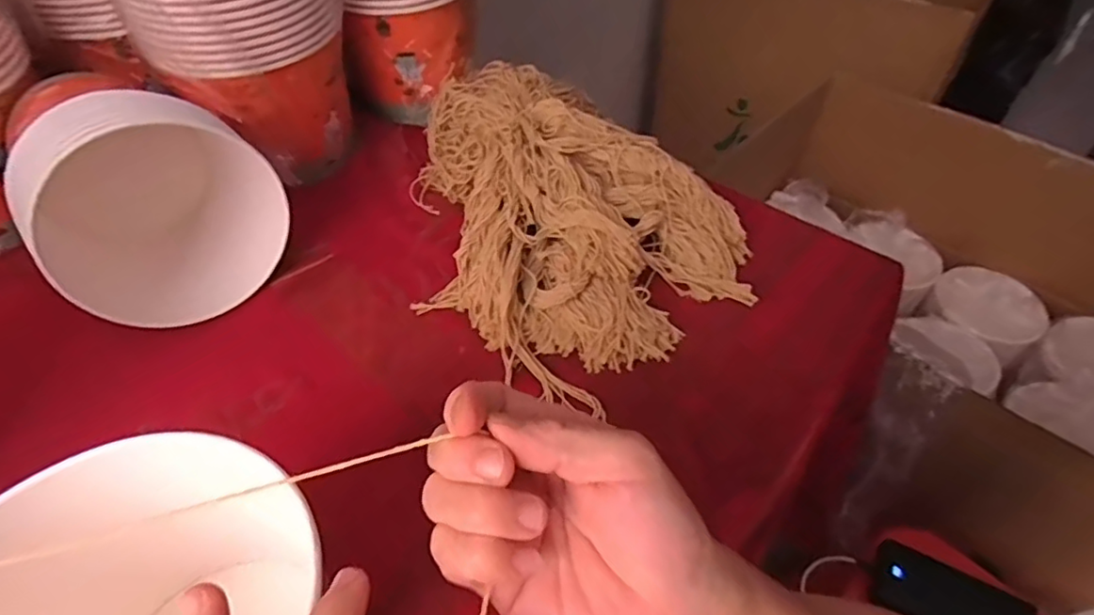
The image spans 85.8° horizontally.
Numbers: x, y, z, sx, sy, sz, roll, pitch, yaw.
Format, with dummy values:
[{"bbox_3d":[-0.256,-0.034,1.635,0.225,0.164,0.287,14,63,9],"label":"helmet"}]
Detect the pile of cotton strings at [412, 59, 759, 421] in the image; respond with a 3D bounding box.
[{"bbox_3d":[0.000,-0.096,0.525,0.249,0.078,0.343,-29,55,-22],"label":"pile of cotton strings"}]

